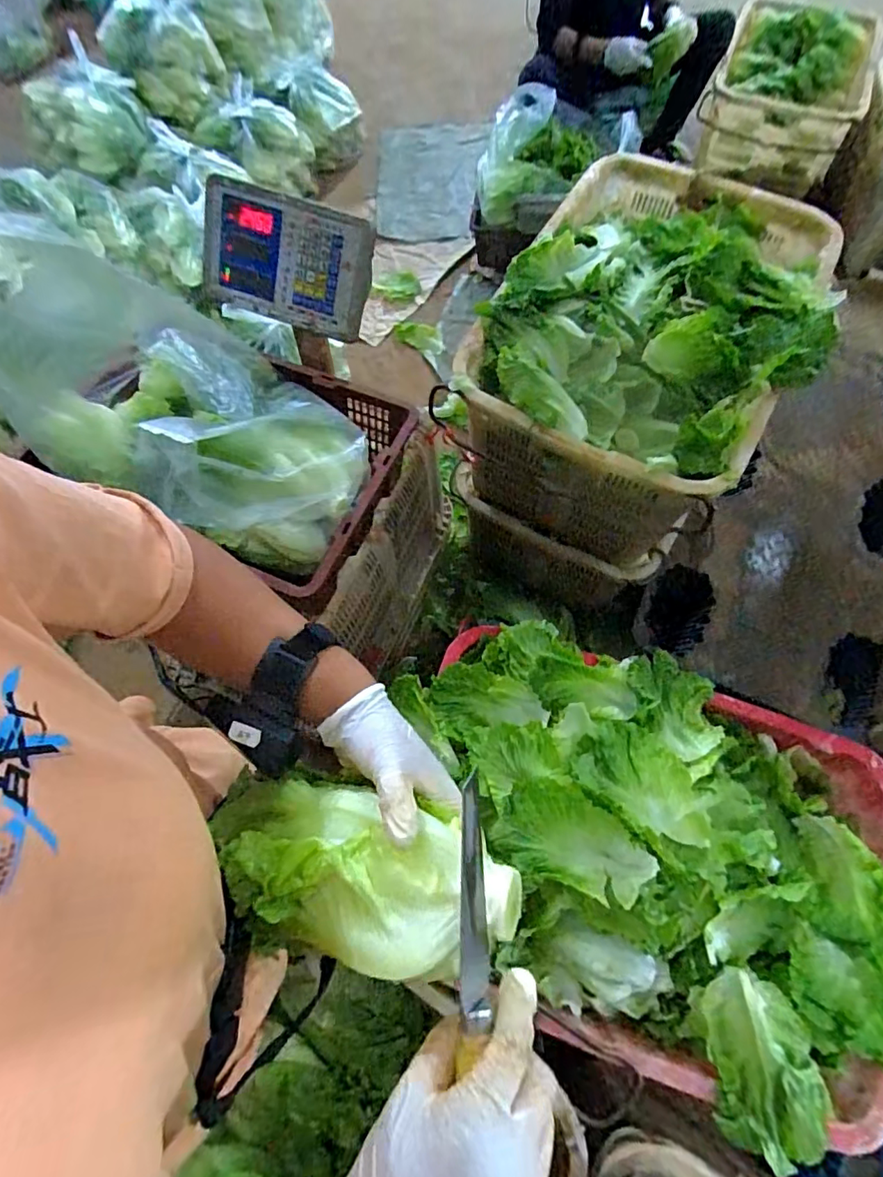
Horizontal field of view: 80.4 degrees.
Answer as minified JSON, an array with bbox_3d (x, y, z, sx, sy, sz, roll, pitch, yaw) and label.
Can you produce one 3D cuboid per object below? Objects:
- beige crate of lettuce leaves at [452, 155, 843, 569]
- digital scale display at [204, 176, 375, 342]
[{"bbox_3d":[0.378,-0.451,0.995,0.475,0.379,0.696,27,71,12],"label":"beige crate of lettuce leaves"},{"bbox_3d":[-0.214,-0.445,0.715,0.246,0.149,0.036,21,36,7],"label":"digital scale display"}]

